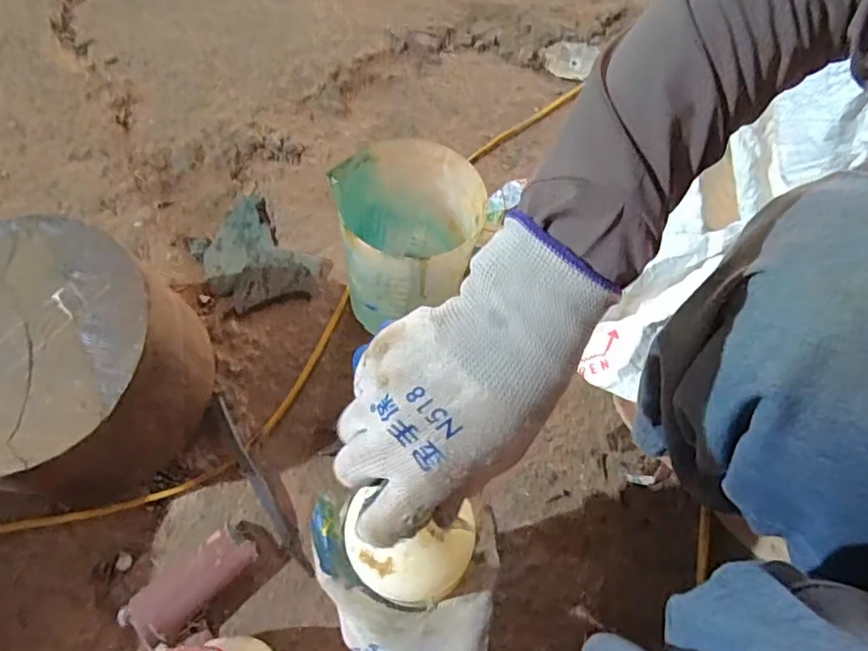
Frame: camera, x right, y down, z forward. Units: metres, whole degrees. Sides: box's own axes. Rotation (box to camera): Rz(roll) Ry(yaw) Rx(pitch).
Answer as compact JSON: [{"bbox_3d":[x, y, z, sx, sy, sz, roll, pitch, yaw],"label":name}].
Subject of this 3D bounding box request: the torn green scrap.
[{"bbox_3d":[-0.222,-0.085,0.689,0.173,0.032,0.121,39,67,14],"label":"torn green scrap"}]

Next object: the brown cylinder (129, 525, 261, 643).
[{"bbox_3d":[-0.224,0.239,0.522,0.119,0.041,0.056,-40,72,-19],"label":"brown cylinder"}]

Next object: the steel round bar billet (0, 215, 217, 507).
[{"bbox_3d":[-0.359,0.040,0.542,0.230,0.157,0.218,1,64,-2],"label":"steel round bar billet"}]

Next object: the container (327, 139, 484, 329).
[{"bbox_3d":[-0.027,-0.077,0.585,0.133,0.187,0.129,14,63,2],"label":"container"}]

